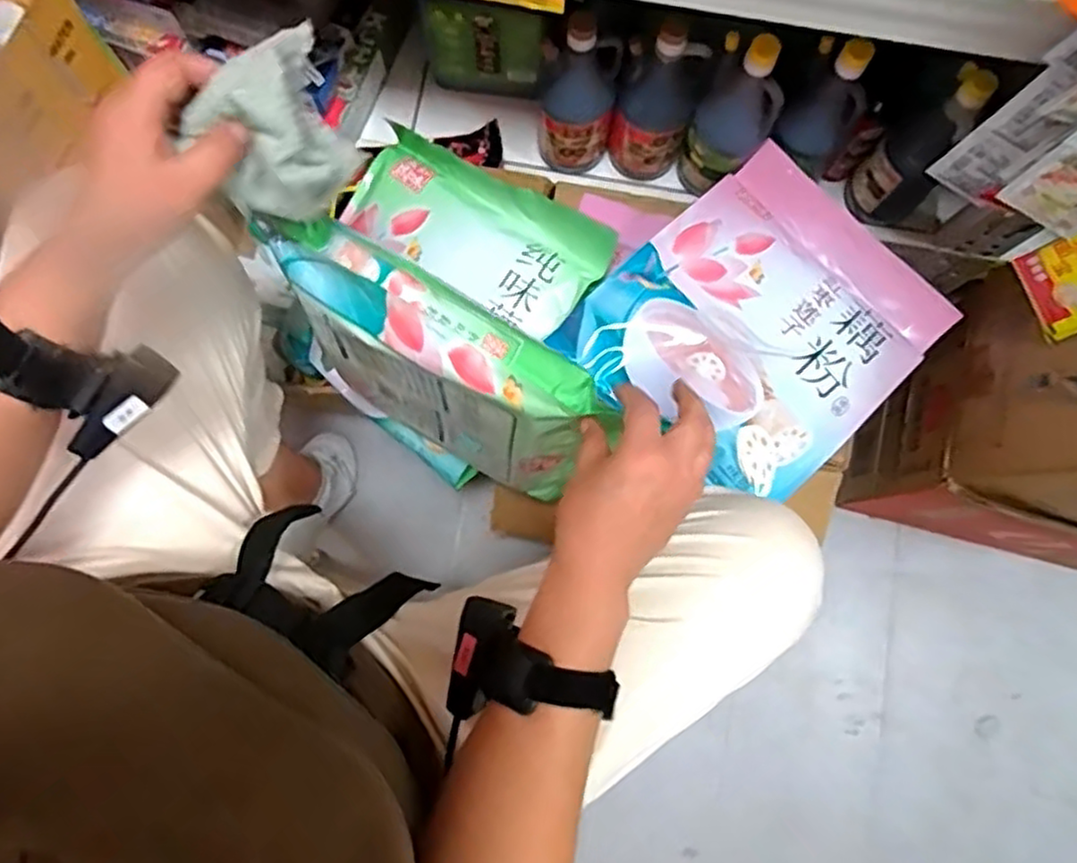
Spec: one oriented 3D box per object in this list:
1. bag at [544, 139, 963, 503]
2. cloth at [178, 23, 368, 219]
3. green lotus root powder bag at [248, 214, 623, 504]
[{"bbox_3d":[0.230,-0.112,0.734,0.344,0.061,0.272,-43,83,-8],"label":"bag"},{"bbox_3d":[-0.153,-0.179,0.436,0.090,0.079,0.063,-43,83,-8],"label":"cloth"},{"bbox_3d":[-0.088,-0.048,0.619,0.271,0.245,0.084,32,81,5],"label":"green lotus root powder bag"}]

